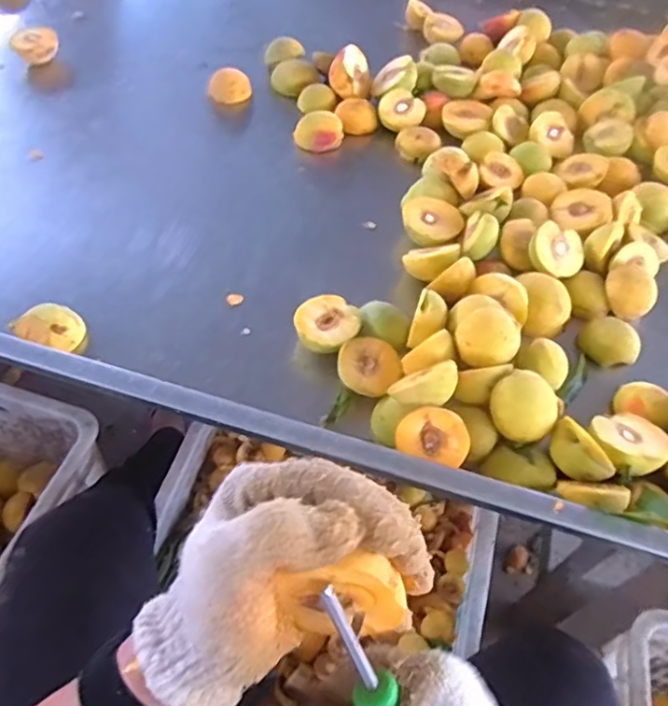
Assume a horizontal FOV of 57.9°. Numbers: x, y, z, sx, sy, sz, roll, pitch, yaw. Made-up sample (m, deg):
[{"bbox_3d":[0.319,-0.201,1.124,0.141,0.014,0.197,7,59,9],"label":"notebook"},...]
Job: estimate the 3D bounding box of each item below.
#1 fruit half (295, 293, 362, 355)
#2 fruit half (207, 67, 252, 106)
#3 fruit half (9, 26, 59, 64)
[{"bbox_3d":[-0.008,-0.022,0.611,0.059,0.042,0.062,1,54,-2],"label":"fruit half"},{"bbox_3d":[-0.153,-0.388,0.882,0.060,0.031,0.051,-8,55,-8],"label":"fruit half"},{"bbox_3d":[-0.444,-0.455,0.903,0.064,0.045,0.047,-21,58,-17],"label":"fruit half"}]

